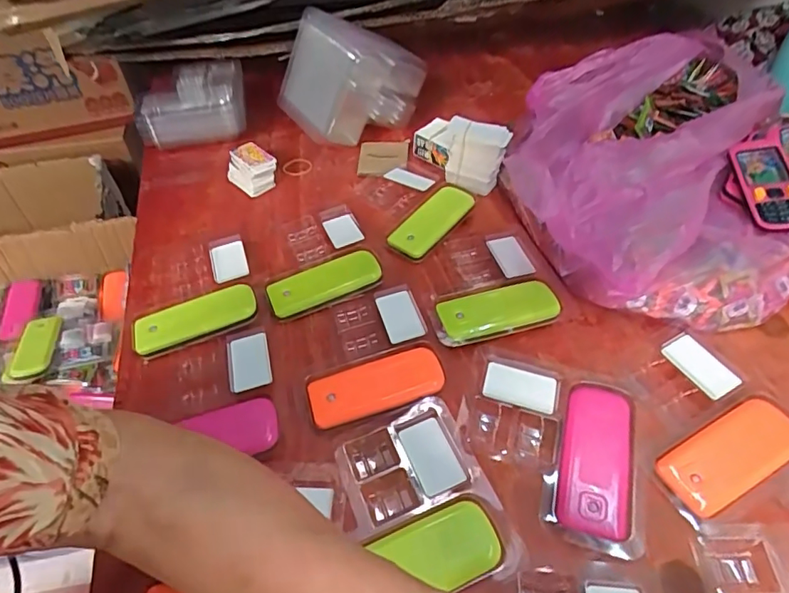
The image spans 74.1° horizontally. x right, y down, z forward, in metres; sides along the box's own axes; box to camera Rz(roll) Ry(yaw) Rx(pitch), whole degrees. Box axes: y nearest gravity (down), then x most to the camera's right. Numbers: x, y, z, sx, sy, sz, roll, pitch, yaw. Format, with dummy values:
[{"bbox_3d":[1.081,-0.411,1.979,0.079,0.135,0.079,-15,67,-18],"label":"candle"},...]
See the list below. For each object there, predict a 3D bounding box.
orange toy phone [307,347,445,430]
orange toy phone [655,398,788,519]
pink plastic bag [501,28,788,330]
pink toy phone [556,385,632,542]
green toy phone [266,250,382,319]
[{"bbox_3d":[-0.014,0.068,0.404,0.103,0.010,0.043,-12,48,-10],"label":"orange toy phone"},{"bbox_3d":[0.234,0.108,0.360,0.103,0.015,0.043,-22,50,-18],"label":"orange toy phone"},{"bbox_3d":[0.247,-0.134,0.517,0.251,0.114,0.329,6,47,7],"label":"pink plastic bag"},{"bbox_3d":[0.140,0.110,0.360,0.045,0.010,0.106,11,48,12],"label":"pink toy phone"},{"bbox_3d":[-0.065,-0.015,0.483,0.103,0.016,0.043,-16,49,-13],"label":"green toy phone"}]

